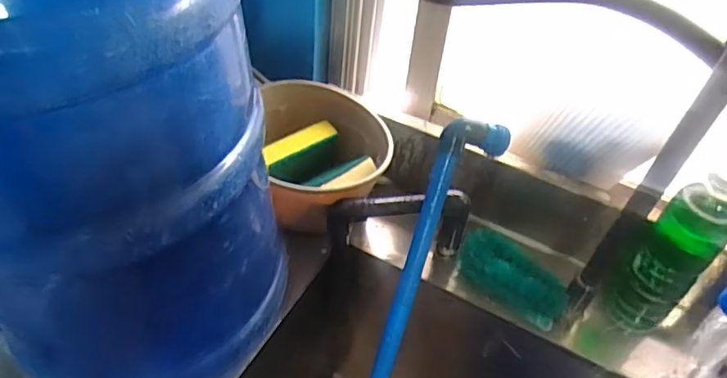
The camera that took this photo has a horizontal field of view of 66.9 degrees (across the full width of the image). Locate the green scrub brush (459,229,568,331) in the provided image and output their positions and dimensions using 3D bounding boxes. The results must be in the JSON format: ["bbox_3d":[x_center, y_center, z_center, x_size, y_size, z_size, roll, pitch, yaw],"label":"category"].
[{"bbox_3d":[0.162,0.095,0.595,0.124,0.045,0.057,38,53,27],"label":"green scrub brush"}]

